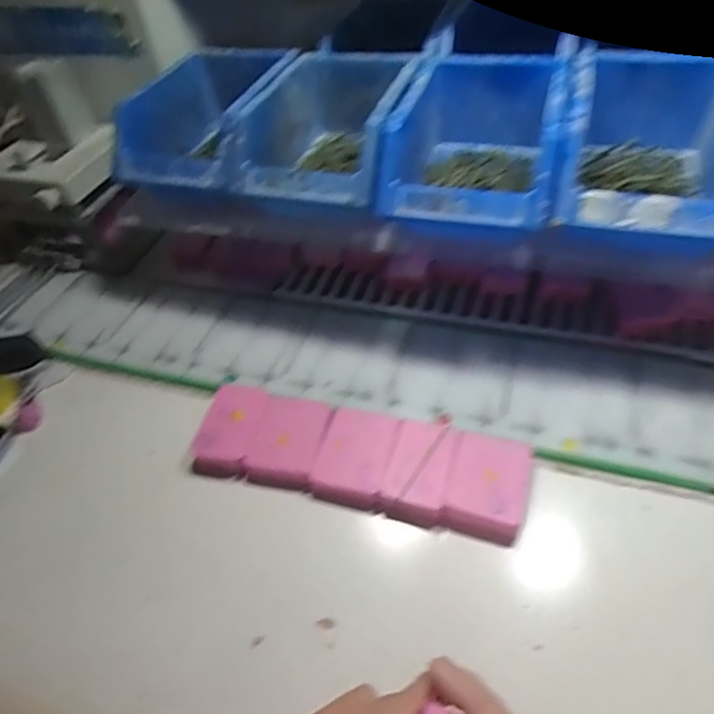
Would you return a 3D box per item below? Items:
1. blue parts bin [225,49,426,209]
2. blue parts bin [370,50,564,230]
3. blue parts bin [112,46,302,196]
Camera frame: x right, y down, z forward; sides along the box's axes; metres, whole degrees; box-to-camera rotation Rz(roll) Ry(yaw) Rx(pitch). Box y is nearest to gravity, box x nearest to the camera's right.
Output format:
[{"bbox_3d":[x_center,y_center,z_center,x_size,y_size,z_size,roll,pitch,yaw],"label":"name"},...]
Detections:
[{"bbox_3d":[-0.019,-0.199,0.477,0.123,0.075,0.187,11,48,15],"label":"blue parts bin"},{"bbox_3d":[0.095,-0.174,0.440,0.126,0.073,0.178,8,48,13],"label":"blue parts bin"},{"bbox_3d":[-0.132,-0.230,0.514,0.125,0.073,0.190,11,48,15],"label":"blue parts bin"}]

